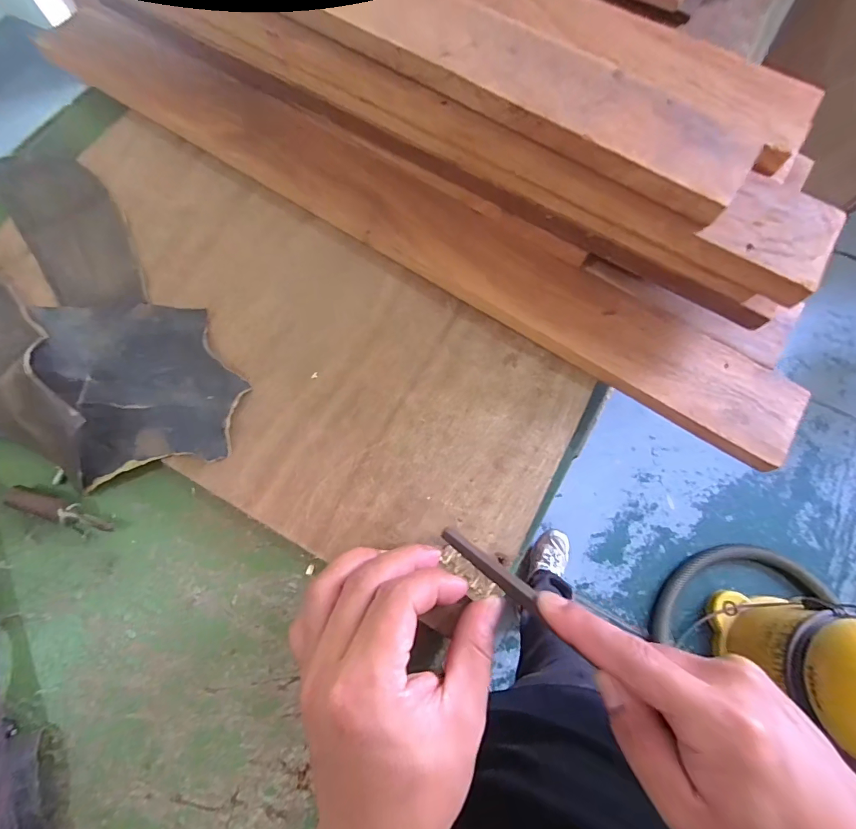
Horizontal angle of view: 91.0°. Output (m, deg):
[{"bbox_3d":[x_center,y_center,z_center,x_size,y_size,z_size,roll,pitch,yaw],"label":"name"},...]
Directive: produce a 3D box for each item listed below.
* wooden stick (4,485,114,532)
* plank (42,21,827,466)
[{"bbox_3d":[-0.206,0.054,0.235,0.060,0.010,0.012,14,77,5],"label":"wooden stick"},{"bbox_3d":[-0.034,-0.138,0.282,0.559,0.015,0.056,33,79,9],"label":"plank"}]

